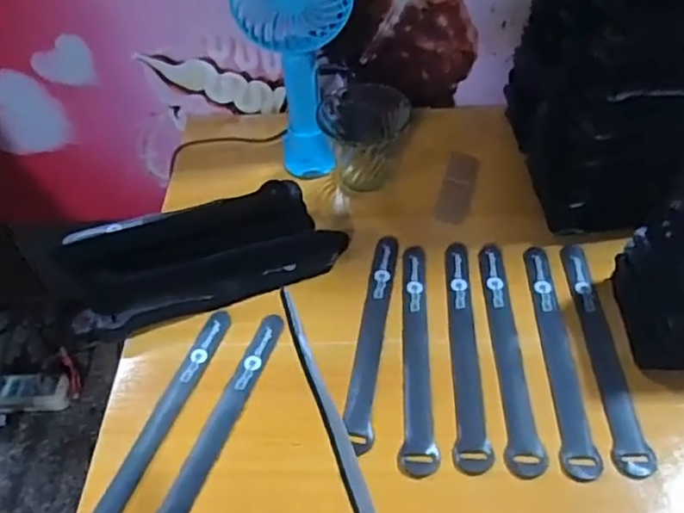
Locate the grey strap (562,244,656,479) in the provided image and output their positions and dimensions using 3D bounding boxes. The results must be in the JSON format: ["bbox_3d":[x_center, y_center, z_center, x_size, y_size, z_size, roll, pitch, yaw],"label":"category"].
[{"bbox_3d":[0.196,0.067,0.470,0.026,0.006,0.200,-1,51,2],"label":"grey strap"}]

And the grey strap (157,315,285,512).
[{"bbox_3d":[-0.089,0.121,0.441,0.027,0.004,0.196,13,53,14],"label":"grey strap"}]

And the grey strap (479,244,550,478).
[{"bbox_3d":[0.128,0.068,0.474,0.026,0.004,0.202,1,47,4],"label":"grey strap"}]

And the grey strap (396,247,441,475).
[{"bbox_3d":[0.058,0.069,0.477,0.024,0.004,0.200,1,51,4],"label":"grey strap"}]

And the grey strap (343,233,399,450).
[{"bbox_3d":[0.025,0.059,0.491,0.023,0.004,0.198,1,48,13],"label":"grey strap"}]

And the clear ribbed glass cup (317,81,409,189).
[{"bbox_3d":[0.020,-0.121,0.599,0.082,0.074,0.082,-2,51,2],"label":"clear ribbed glass cup"}]

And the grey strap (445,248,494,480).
[{"bbox_3d":[0.093,0.067,0.476,0.024,0.005,0.201,0,51,4],"label":"grey strap"}]

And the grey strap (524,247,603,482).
[{"bbox_3d":[0.162,0.069,0.471,0.025,0.004,0.200,-1,51,3],"label":"grey strap"}]

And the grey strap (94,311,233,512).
[{"bbox_3d":[-0.132,0.120,0.445,0.023,0.007,0.194,13,53,14],"label":"grey strap"}]

